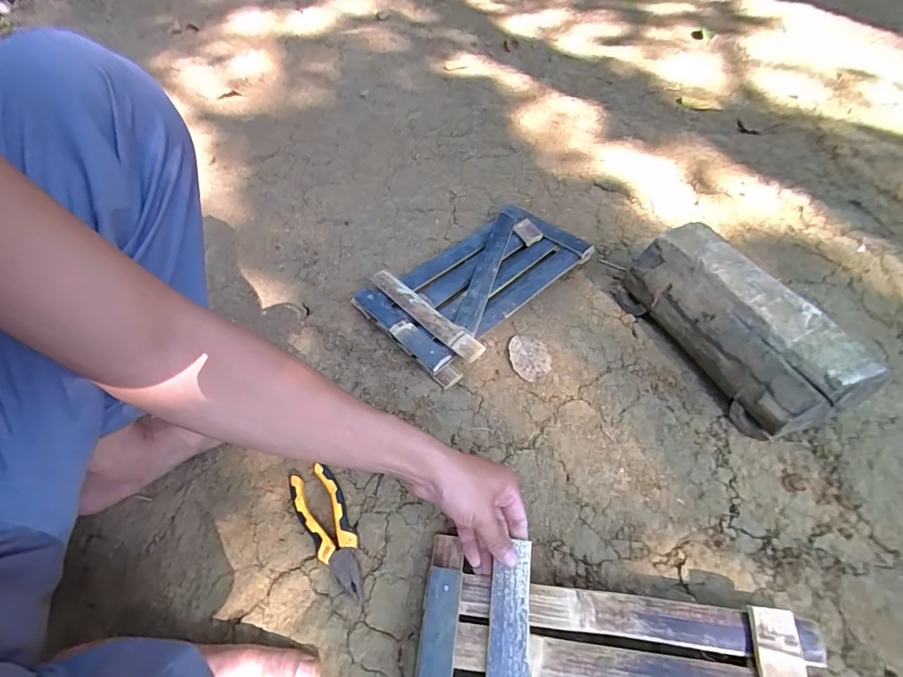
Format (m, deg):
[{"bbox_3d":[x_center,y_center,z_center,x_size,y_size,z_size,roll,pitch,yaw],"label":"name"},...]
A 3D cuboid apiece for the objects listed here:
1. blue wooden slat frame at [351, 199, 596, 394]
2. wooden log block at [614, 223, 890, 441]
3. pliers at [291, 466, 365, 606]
[{"bbox_3d":[0.046,-0.092,0.705,0.341,0.042,0.216,-36,59,-23],"label":"blue wooden slat frame"},{"bbox_3d":[0.367,-0.014,0.579,0.110,0.120,0.280,-21,54,-13],"label":"wooden log block"},{"bbox_3d":[-0.131,0.209,0.471,0.051,0.026,0.147,-24,55,-15],"label":"pliers"}]

